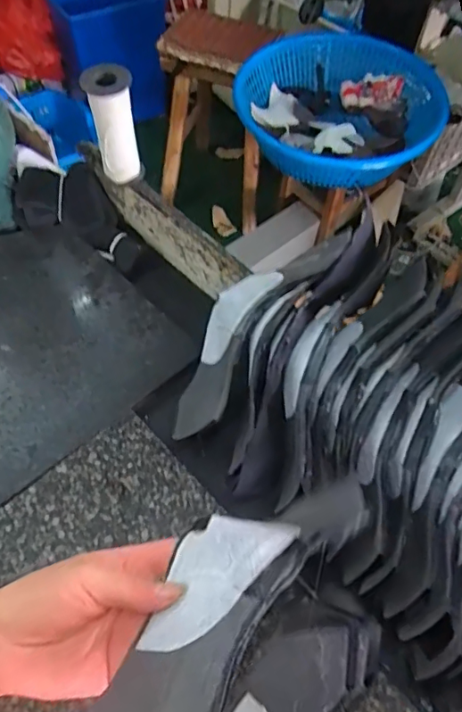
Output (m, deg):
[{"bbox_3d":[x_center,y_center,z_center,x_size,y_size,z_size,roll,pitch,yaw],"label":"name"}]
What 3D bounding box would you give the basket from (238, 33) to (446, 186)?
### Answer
[{"bbox_3d":[0.301,-0.672,1.431,0.508,0.134,0.540,1,57,-2],"label":"basket"}]

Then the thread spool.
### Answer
[{"bbox_3d":[-0.150,-0.290,0.684,0.057,0.143,0.048,-16,59,-13],"label":"thread spool"}]

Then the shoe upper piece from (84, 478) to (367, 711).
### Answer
[{"bbox_3d":[-0.013,0.150,0.307,0.077,0.057,0.235,35,39,18],"label":"shoe upper piece"}]

